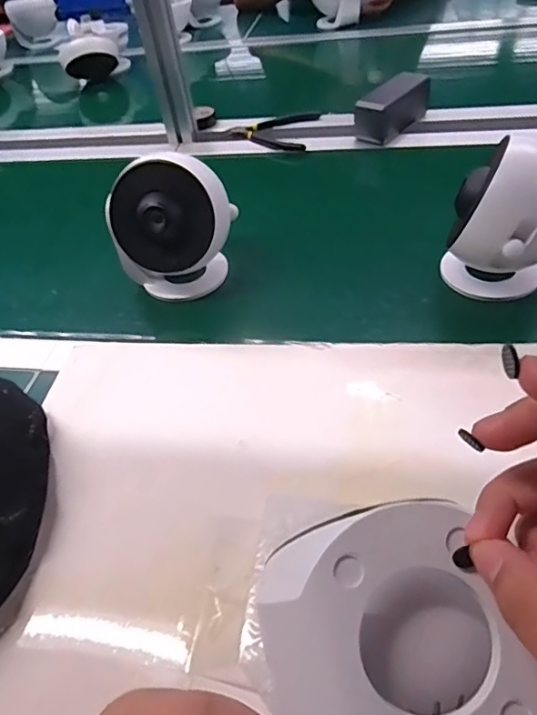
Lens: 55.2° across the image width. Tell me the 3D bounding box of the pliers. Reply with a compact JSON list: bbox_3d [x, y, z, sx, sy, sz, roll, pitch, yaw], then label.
[{"bbox_3d":[-0.012,-0.354,0.801,0.164,0.015,0.112,7,49,15],"label":"pliers"}]

